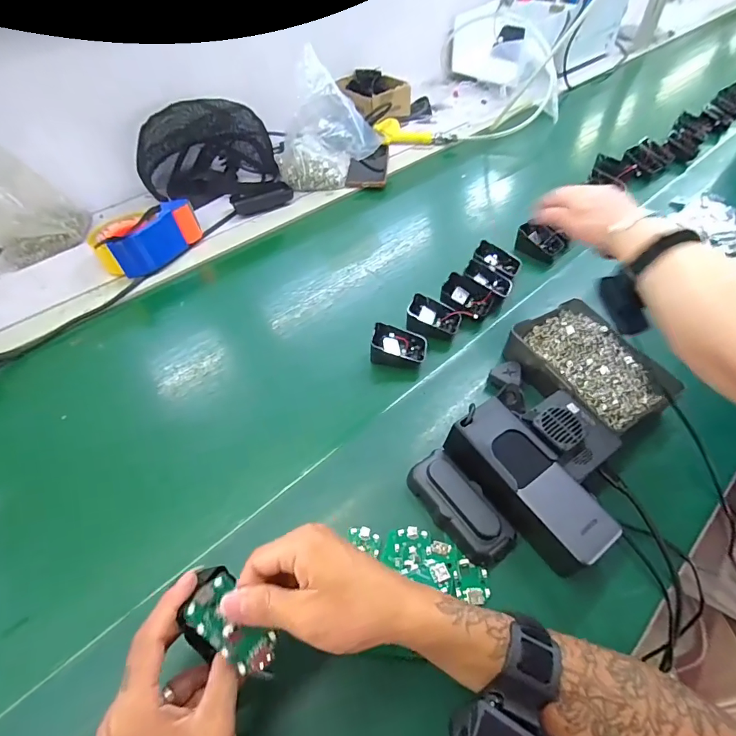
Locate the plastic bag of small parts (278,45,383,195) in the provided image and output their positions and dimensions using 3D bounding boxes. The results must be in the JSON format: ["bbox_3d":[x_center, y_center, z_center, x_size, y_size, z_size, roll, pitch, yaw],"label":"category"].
[{"bbox_3d":[-0.086,-0.413,0.738,0.198,0.198,0.085,29,56,24],"label":"plastic bag of small parts"}]

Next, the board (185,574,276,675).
[{"bbox_3d":[-0.088,0.168,0.277,0.064,0.007,0.032,47,61,0],"label":"board"}]

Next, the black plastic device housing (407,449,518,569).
[{"bbox_3d":[0.086,0.130,0.397,0.049,0.033,0.107,-28,54,-20],"label":"black plastic device housing"}]

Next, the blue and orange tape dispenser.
[{"bbox_3d":[-0.347,-0.208,0.660,0.153,0.066,0.102,-35,57,-25],"label":"blue and orange tape dispenser"}]

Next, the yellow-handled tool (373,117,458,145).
[{"bbox_3d":[0.106,-0.509,0.917,0.171,0.041,0.044,1,50,3],"label":"yellow-handled tool"}]

